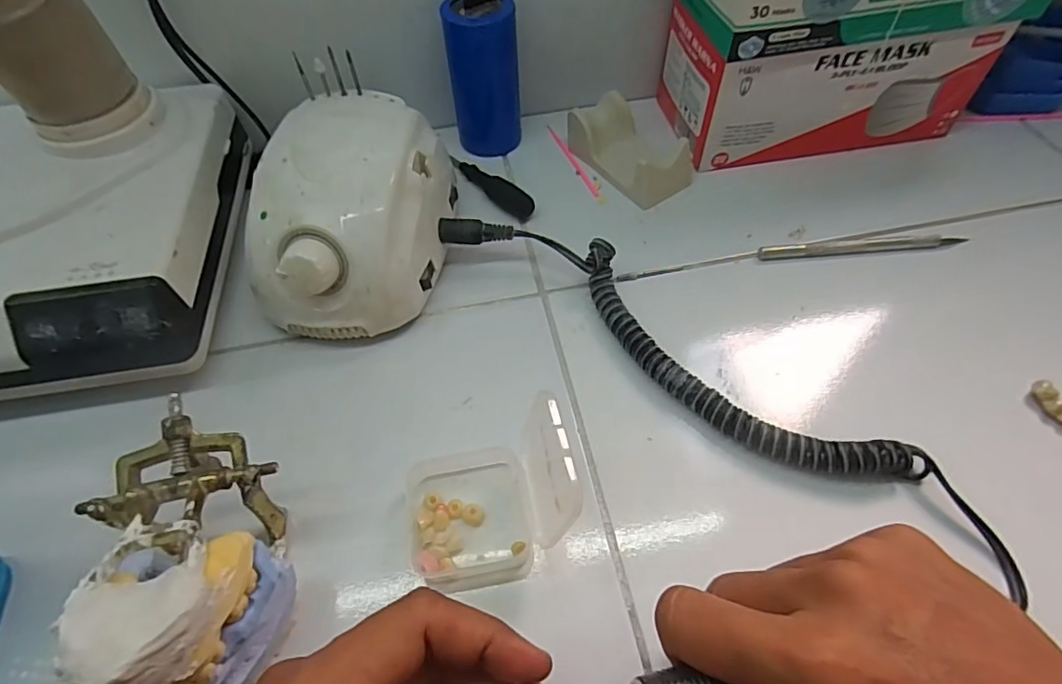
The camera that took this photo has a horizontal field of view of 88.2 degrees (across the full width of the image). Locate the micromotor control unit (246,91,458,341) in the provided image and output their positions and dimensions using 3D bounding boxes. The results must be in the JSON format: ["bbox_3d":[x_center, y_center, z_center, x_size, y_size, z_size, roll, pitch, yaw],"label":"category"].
[{"bbox_3d":[-0.104,-0.075,0.333,0.094,0.085,0.134,3,55,4],"label":"micromotor control unit"}]

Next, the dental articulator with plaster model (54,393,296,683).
[{"bbox_3d":[-0.132,0.086,0.226,0.065,0.081,0.112,-28,59,-16],"label":"dental articulator with plaster model"}]

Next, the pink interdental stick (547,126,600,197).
[{"bbox_3d":[0.032,-0.144,0.431,0.007,0.006,0.093,-20,57,-11],"label":"pink interdental stick"}]

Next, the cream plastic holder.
[{"bbox_3d":[0.072,-0.145,0.408,0.051,0.033,0.092,-32,60,-19],"label":"cream plastic holder"}]

